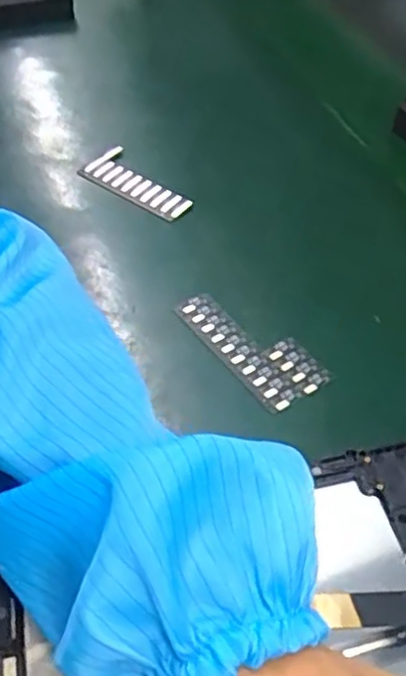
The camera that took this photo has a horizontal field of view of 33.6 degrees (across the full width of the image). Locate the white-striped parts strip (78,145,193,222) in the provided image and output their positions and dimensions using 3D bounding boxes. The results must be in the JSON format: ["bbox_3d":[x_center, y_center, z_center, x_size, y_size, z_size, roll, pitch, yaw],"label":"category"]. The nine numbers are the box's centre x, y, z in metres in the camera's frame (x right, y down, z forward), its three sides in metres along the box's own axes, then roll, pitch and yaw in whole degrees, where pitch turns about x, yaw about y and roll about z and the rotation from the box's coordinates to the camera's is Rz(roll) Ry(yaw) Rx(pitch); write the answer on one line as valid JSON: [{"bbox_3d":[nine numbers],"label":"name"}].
[{"bbox_3d":[-0.051,-0.116,0.512,0.036,0.011,0.101,-32,54,-29],"label":"white-striped parts strip"}]

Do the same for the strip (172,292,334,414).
[{"bbox_3d":[0.026,0.004,0.397,0.039,0.010,0.097,-29,53,-26],"label":"strip"}]

